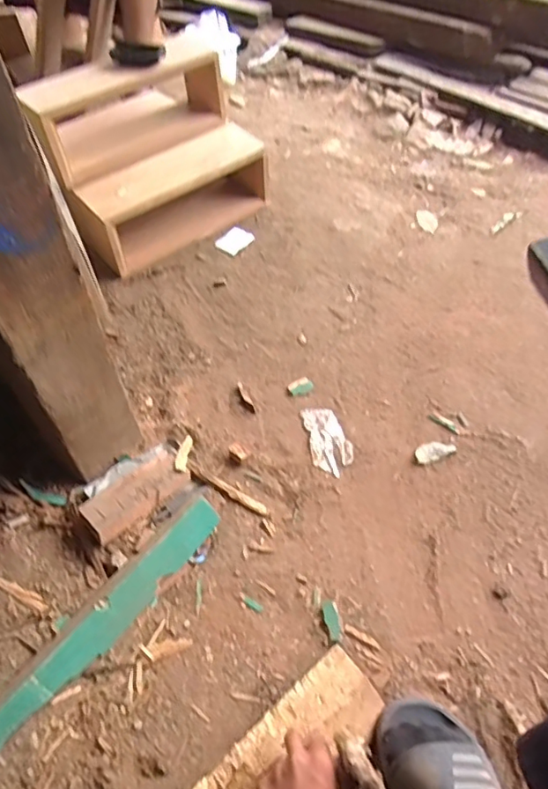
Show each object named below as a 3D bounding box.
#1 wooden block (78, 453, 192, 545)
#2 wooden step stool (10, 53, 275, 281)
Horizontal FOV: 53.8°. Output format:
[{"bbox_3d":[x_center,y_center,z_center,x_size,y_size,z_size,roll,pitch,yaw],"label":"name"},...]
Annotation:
[{"bbox_3d":[-0.205,0.145,0.803,0.073,0.038,0.159,34,59,27],"label":"wooden block"},{"bbox_3d":[-0.276,-0.528,1.189,0.418,0.273,0.306,-30,55,-21],"label":"wooden step stool"}]

